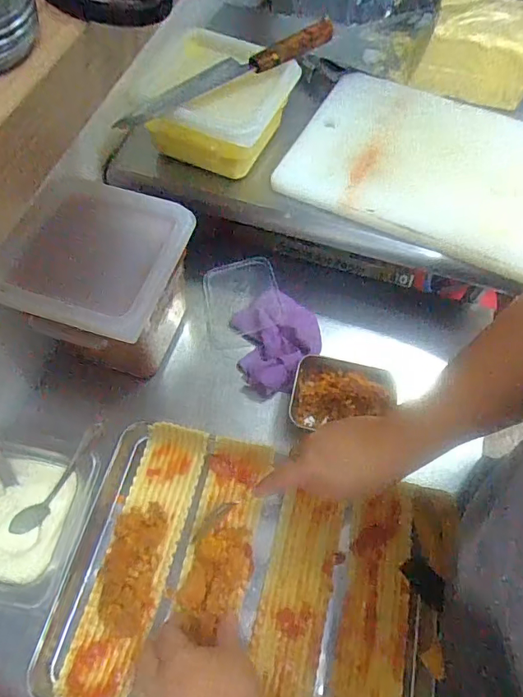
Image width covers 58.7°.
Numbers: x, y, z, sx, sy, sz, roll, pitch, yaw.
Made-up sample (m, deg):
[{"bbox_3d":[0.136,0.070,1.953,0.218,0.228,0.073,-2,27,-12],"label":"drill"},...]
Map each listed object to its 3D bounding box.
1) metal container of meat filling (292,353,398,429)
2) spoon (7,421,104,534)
[{"bbox_3d":[0.109,0.066,0.623,0.135,0.046,0.087,7,62,4],"label":"metal container of meat filling"},{"bbox_3d":[-0.230,0.148,0.530,0.022,0.018,0.150,34,85,17],"label":"spoon"}]

